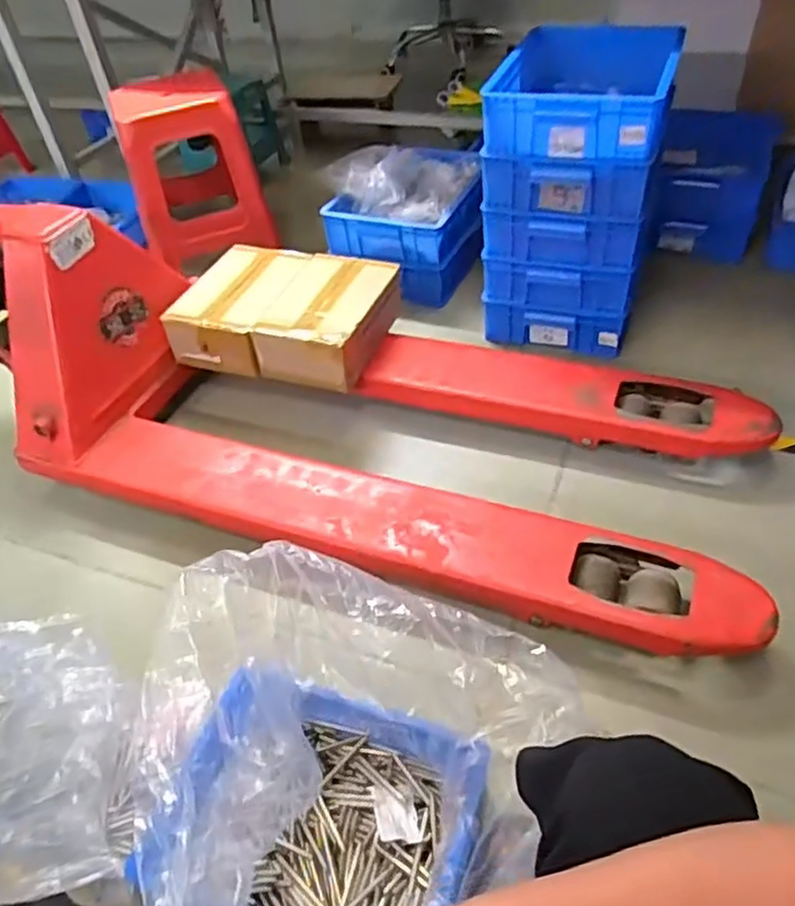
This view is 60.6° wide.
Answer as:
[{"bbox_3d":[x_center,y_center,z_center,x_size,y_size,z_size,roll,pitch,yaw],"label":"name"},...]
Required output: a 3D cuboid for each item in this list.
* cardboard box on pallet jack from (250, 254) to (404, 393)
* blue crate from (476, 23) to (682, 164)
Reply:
[{"bbox_3d":[-0.128,-0.268,1.366,0.190,0.136,0.288,15,49,21],"label":"cardboard box on pallet jack"},{"bbox_3d":[0.348,-0.672,1.262,0.303,0.113,0.388,14,48,20],"label":"blue crate"}]

